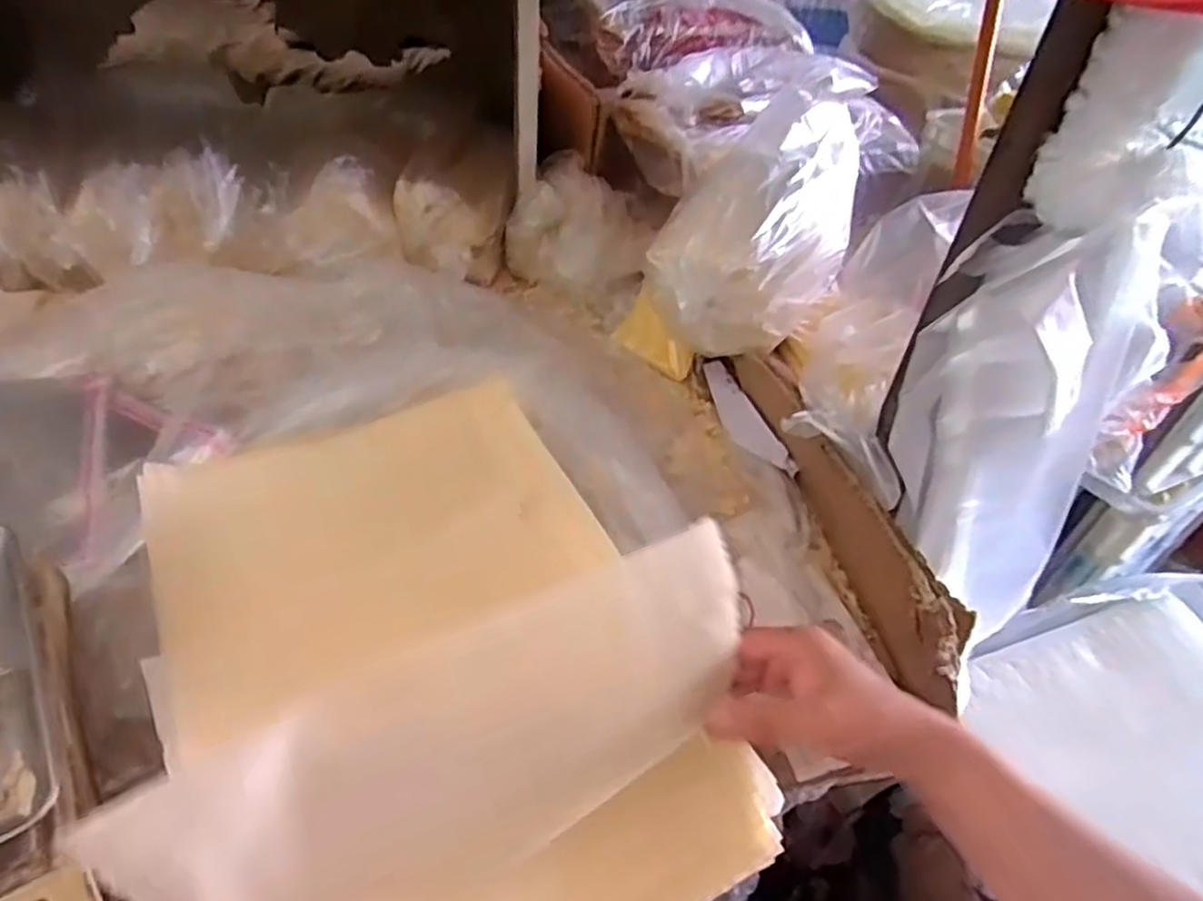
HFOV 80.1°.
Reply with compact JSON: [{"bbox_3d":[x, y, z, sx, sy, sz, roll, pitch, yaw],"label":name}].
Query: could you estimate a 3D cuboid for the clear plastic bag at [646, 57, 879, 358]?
[{"bbox_3d":[0.167,-0.234,0.737,0.146,0.176,0.247,33,49,26],"label":"clear plastic bag"}]

